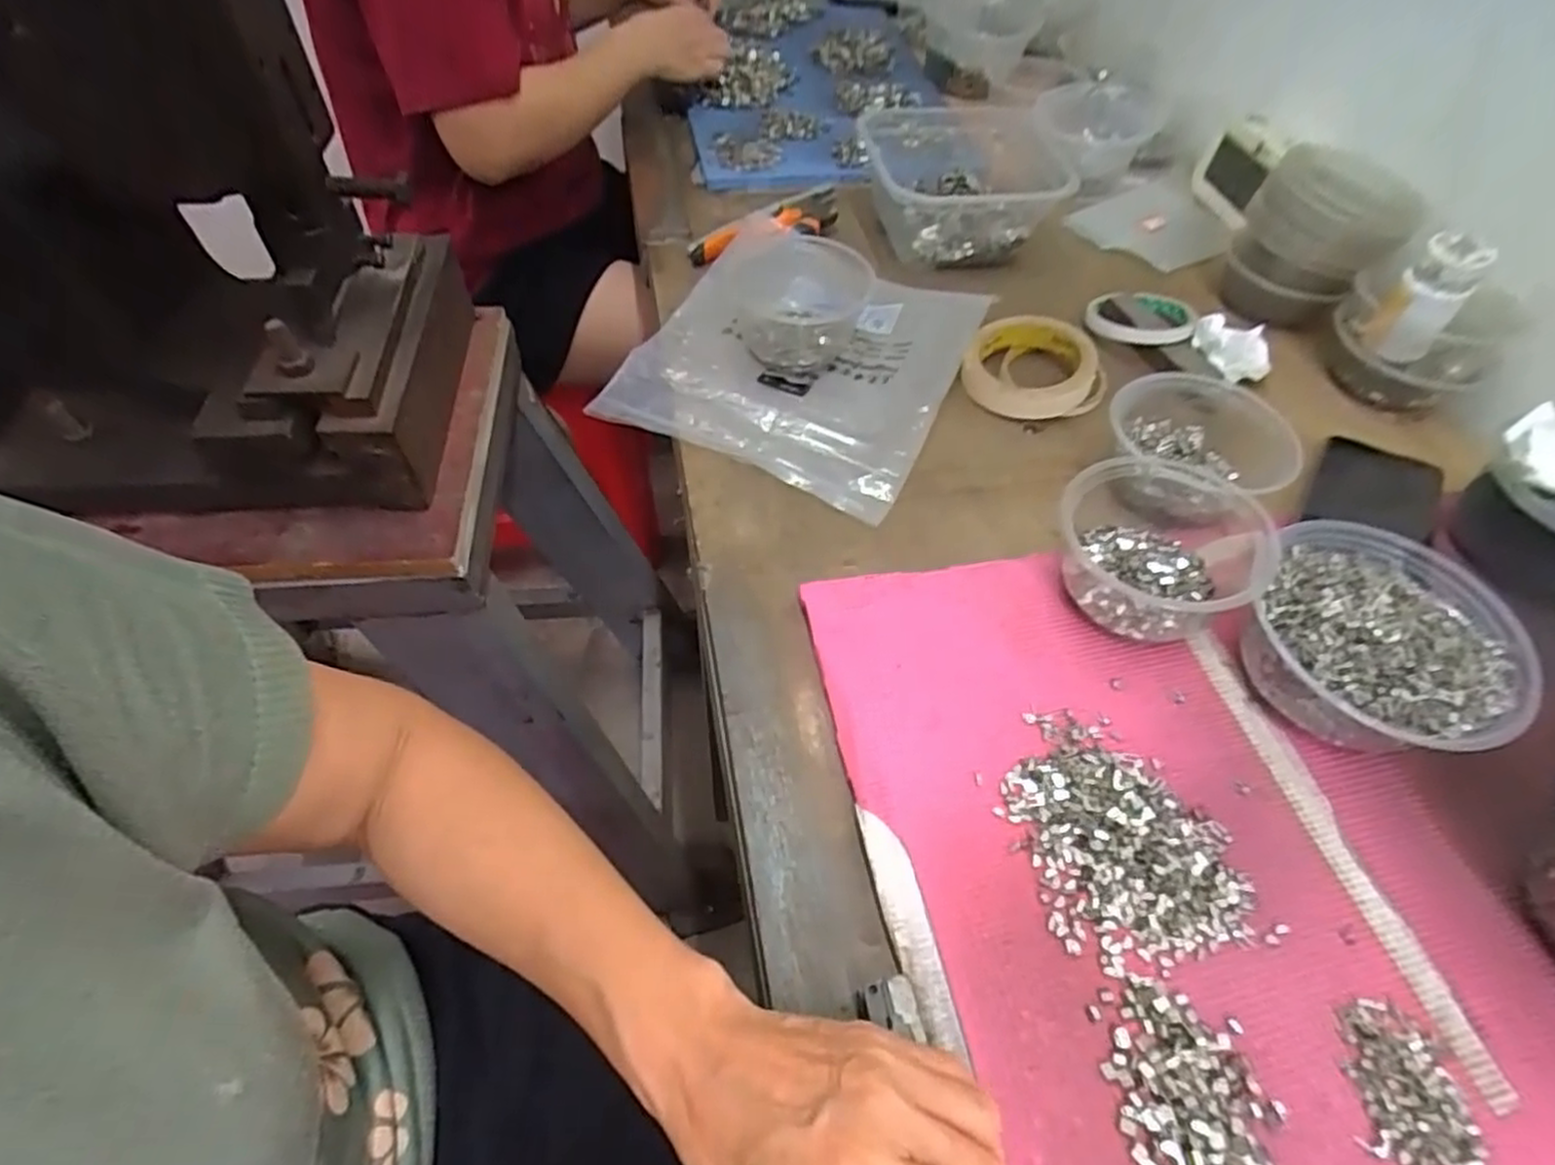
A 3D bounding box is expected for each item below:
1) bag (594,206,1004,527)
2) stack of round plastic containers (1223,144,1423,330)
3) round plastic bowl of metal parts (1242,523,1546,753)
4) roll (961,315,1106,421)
[{"bbox_3d":[0.017,-0.194,0.595,0.237,0.047,0.260,22,55,12],"label":"bag"},{"bbox_3d":[0.456,-0.287,0.645,0.114,0.132,0.124,33,59,19],"label":"stack of round plastic containers"},{"bbox_3d":[0.326,0.032,0.415,0.123,0.060,0.135,2,54,-2],"label":"round plastic bowl of metal parts"},{"bbox_3d":[0.195,-0.172,0.595,0.100,0.029,0.100,2,54,-2],"label":"roll"}]

